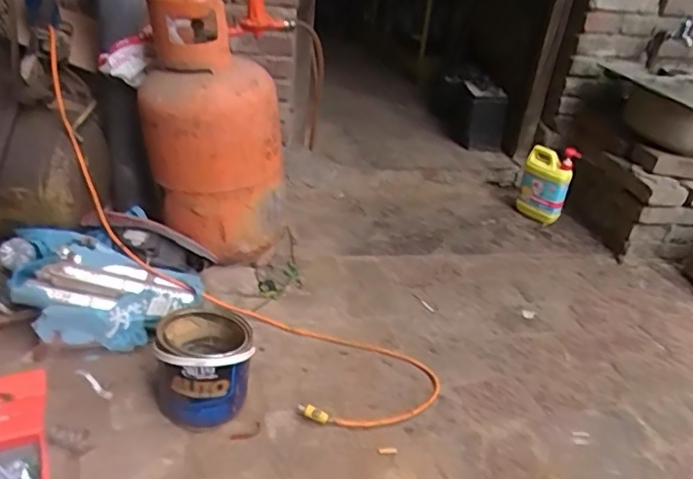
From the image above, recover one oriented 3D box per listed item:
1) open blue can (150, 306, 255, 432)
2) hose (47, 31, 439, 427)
[{"bbox_3d":[-0.260,0.223,1.037,0.174,0.157,0.184,-3,30,-9],"label":"open blue can"},{"bbox_3d":[-0.283,0.069,1.212,1.031,0.219,0.262,37,42,11],"label":"hose"}]

